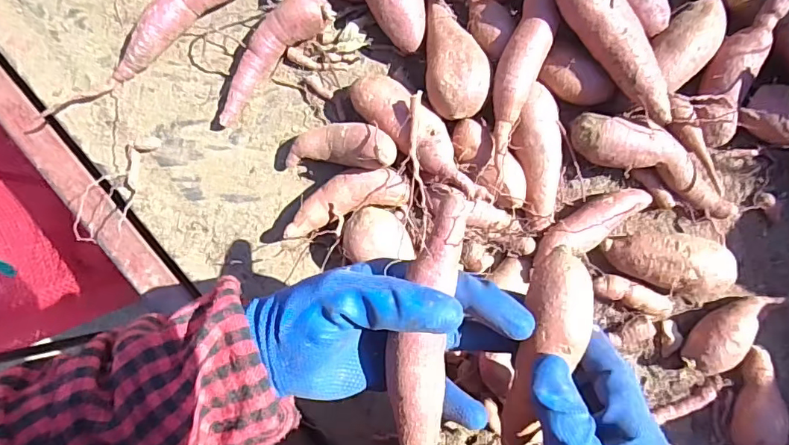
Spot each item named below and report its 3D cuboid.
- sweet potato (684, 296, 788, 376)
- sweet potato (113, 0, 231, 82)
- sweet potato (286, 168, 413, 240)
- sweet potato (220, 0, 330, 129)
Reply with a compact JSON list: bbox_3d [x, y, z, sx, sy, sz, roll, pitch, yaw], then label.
[{"bbox_3d":[0.271,0.084,0.402,0.085,0.032,0.032,-43,90,6],"label":"sweet potato"},{"bbox_3d":[-0.183,-0.171,0.414,0.143,0.026,0.031,-36,91,6],"label":"sweet potato"},{"bbox_3d":[-0.040,-0.020,0.415,0.103,0.027,0.037,-18,92,5],"label":"sweet potato"},{"bbox_3d":[-0.107,-0.137,0.413,0.129,0.028,0.034,-43,90,6],"label":"sweet potato"}]

